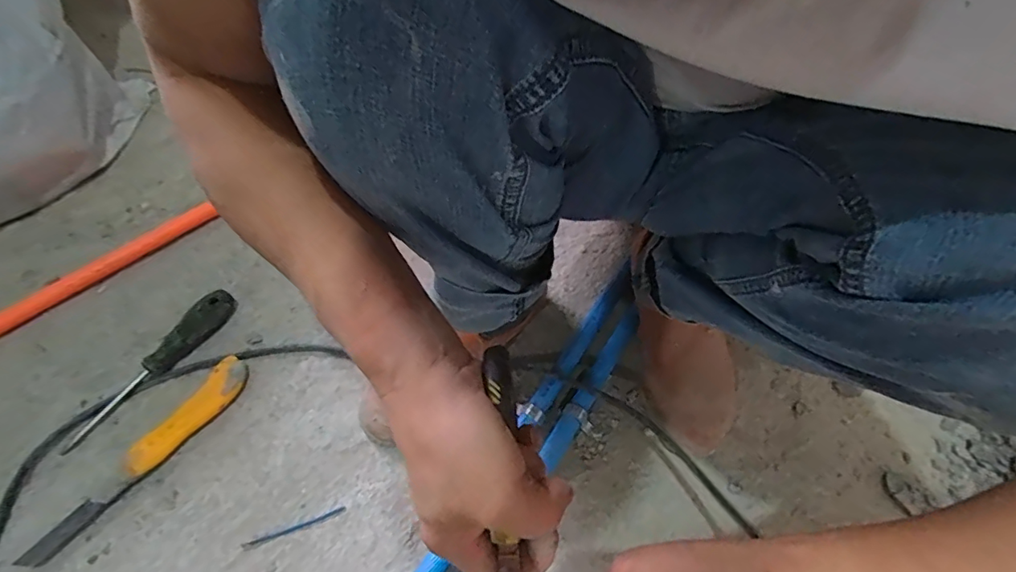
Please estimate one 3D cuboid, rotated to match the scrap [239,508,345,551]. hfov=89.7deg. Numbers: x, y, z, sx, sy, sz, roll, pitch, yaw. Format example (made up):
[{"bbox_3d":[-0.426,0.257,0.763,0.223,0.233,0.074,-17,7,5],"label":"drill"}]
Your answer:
[{"bbox_3d":[-0.192,0.219,0.461,0.087,0.004,0.006,-17,56,-13],"label":"scrap"}]

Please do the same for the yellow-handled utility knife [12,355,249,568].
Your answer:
[{"bbox_3d":[-0.344,0.158,0.486,0.036,0.025,0.223,28,58,18],"label":"yellow-handled utility knife"}]

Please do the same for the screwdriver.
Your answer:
[{"bbox_3d":[-0.373,0.080,0.535,0.028,0.037,0.201,26,58,16],"label":"screwdriver"}]

